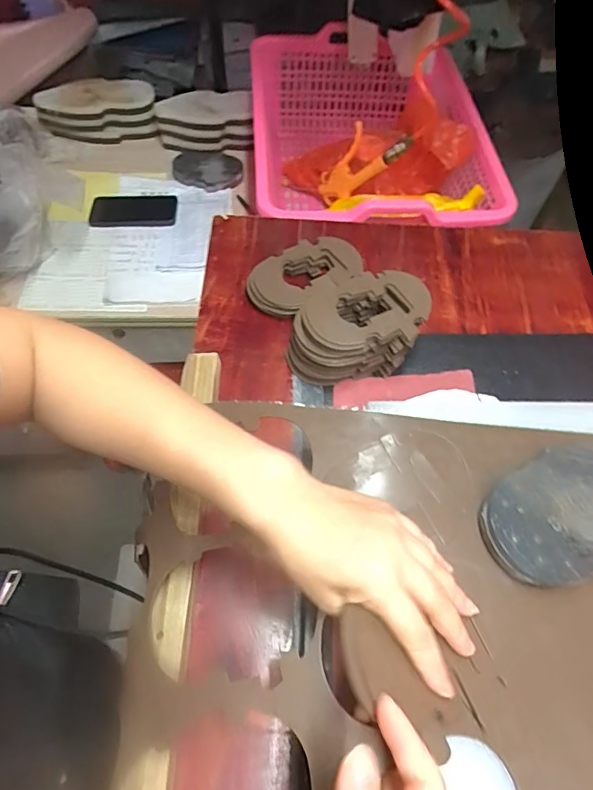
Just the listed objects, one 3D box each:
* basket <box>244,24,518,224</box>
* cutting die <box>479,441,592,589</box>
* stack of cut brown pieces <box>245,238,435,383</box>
[{"bbox_3d":[0.125,-0.422,0.840,0.379,0.209,0.502,-1,60,-4],"label":"basket"},{"bbox_3d":[0.201,0.091,0.356,0.131,0.029,0.091,-25,64,-17],"label":"cutting die"},{"bbox_3d":[0.038,-0.103,0.505,0.137,0.067,0.195,-21,63,-15],"label":"stack of cut brown pieces"}]

